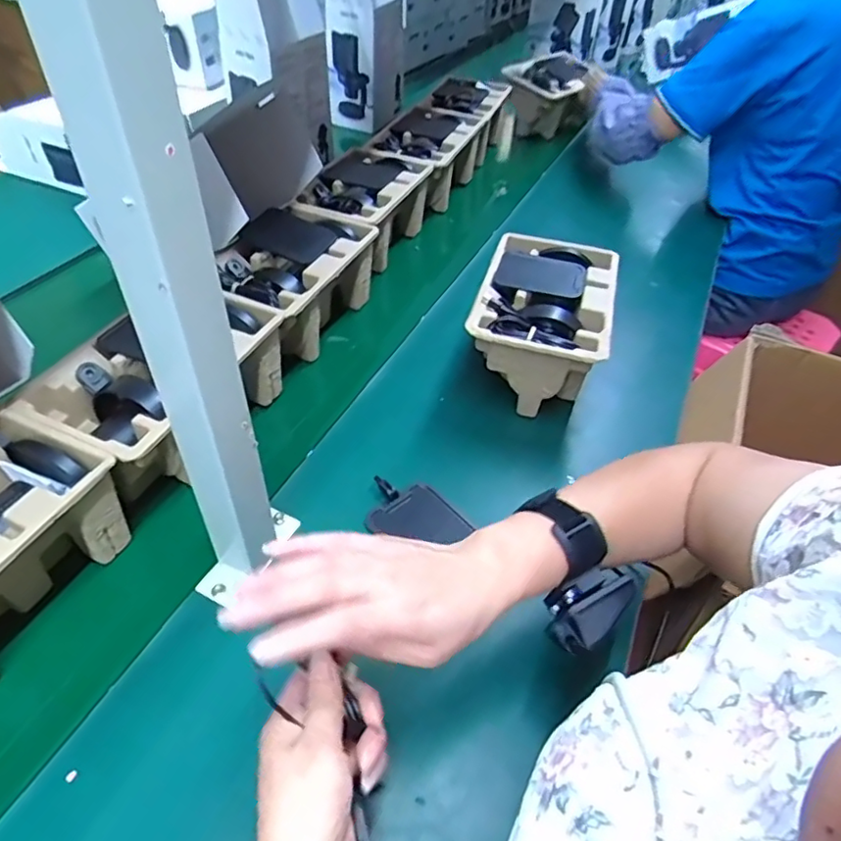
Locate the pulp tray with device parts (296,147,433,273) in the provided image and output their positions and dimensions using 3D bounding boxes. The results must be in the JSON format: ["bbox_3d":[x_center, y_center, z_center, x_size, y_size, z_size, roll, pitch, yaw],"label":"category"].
[{"bbox_3d":[-0.089,-0.317,0.893,0.145,0.101,0.234,19,47,11],"label":"pulp tray with device parts"}]

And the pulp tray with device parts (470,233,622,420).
[{"bbox_3d":[0.138,-0.118,0.685,0.139,0.100,0.211,15,46,7],"label":"pulp tray with device parts"}]

